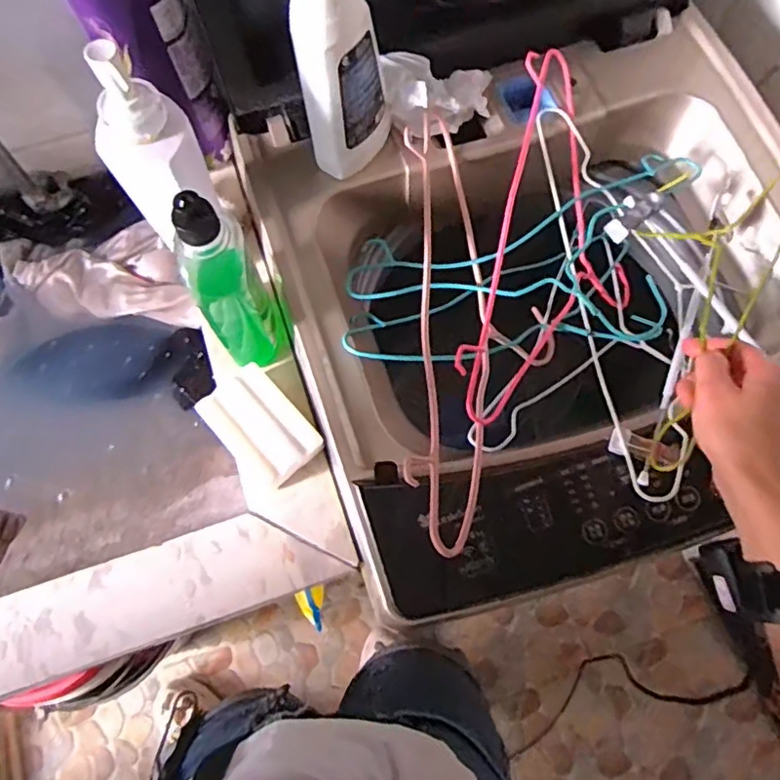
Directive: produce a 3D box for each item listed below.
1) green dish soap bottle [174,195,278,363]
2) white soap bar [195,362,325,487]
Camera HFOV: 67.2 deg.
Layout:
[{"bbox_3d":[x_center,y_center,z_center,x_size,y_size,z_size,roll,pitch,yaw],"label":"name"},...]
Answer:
[{"bbox_3d":[-0.131,-0.083,0.477,0.052,0.186,0.064,-18,71,-6],"label":"green dish soap bottle"},{"bbox_3d":[-0.117,0.032,0.540,0.069,0.029,0.107,-42,75,-13],"label":"white soap bar"}]

